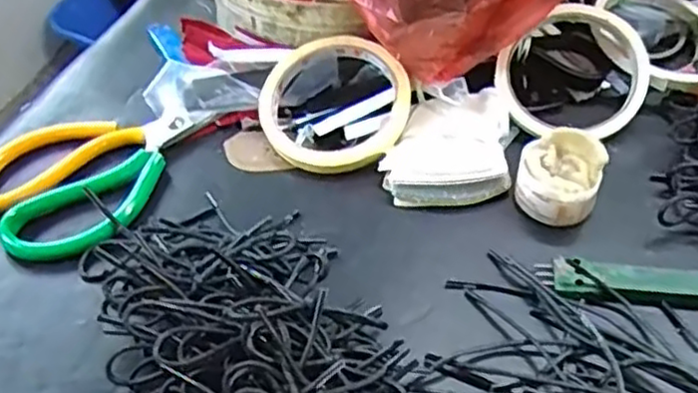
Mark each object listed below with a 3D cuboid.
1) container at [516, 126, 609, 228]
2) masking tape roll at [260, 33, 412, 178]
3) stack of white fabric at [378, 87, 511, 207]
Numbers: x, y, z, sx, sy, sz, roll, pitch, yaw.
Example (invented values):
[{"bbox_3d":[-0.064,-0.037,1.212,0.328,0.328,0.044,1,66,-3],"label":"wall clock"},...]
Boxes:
[{"bbox_3d":[0.116,-0.012,0.399,0.043,0.037,0.046,-2,46,2],"label":"container"},{"bbox_3d":[-0.009,-0.059,0.448,0.093,0.011,0.093,-3,69,8],"label":"masking tape roll"},{"bbox_3d":[0.059,-0.030,0.431,0.070,0.023,0.078,4,46,7],"label":"stack of white fabric"}]

